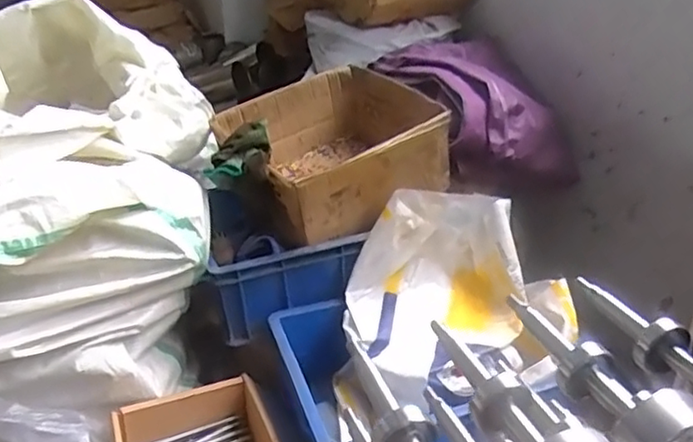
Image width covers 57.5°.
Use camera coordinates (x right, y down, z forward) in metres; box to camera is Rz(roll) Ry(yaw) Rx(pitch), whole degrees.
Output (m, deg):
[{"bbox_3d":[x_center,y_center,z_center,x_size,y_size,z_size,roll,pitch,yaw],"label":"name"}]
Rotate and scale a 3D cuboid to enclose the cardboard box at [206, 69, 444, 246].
[{"bbox_3d":[-0.024,-0.120,1.052,0.300,0.158,0.280,-18,32,-28],"label":"cardboard box"}]

